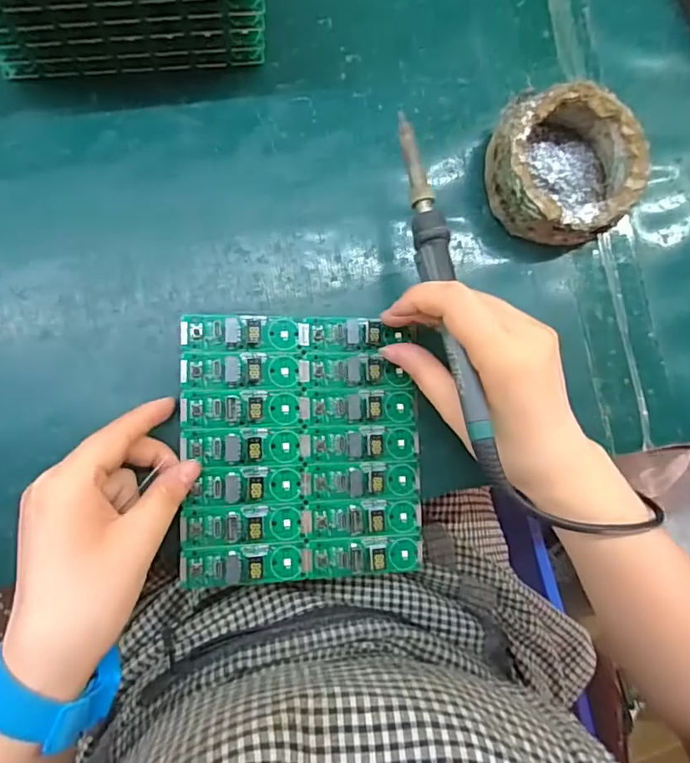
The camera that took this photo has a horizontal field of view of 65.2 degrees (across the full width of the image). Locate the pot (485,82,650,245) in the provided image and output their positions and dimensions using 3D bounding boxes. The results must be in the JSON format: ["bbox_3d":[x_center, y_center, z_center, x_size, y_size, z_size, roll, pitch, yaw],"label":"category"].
[{"bbox_3d":[0.132,-0.128,0.326,0.082,0.040,0.086,0,87,-7],"label":"pot"}]

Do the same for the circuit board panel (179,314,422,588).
[{"bbox_3d":[-0.022,0.037,0.307,0.135,0.011,0.147,0,86,-12],"label":"circuit board panel"}]

